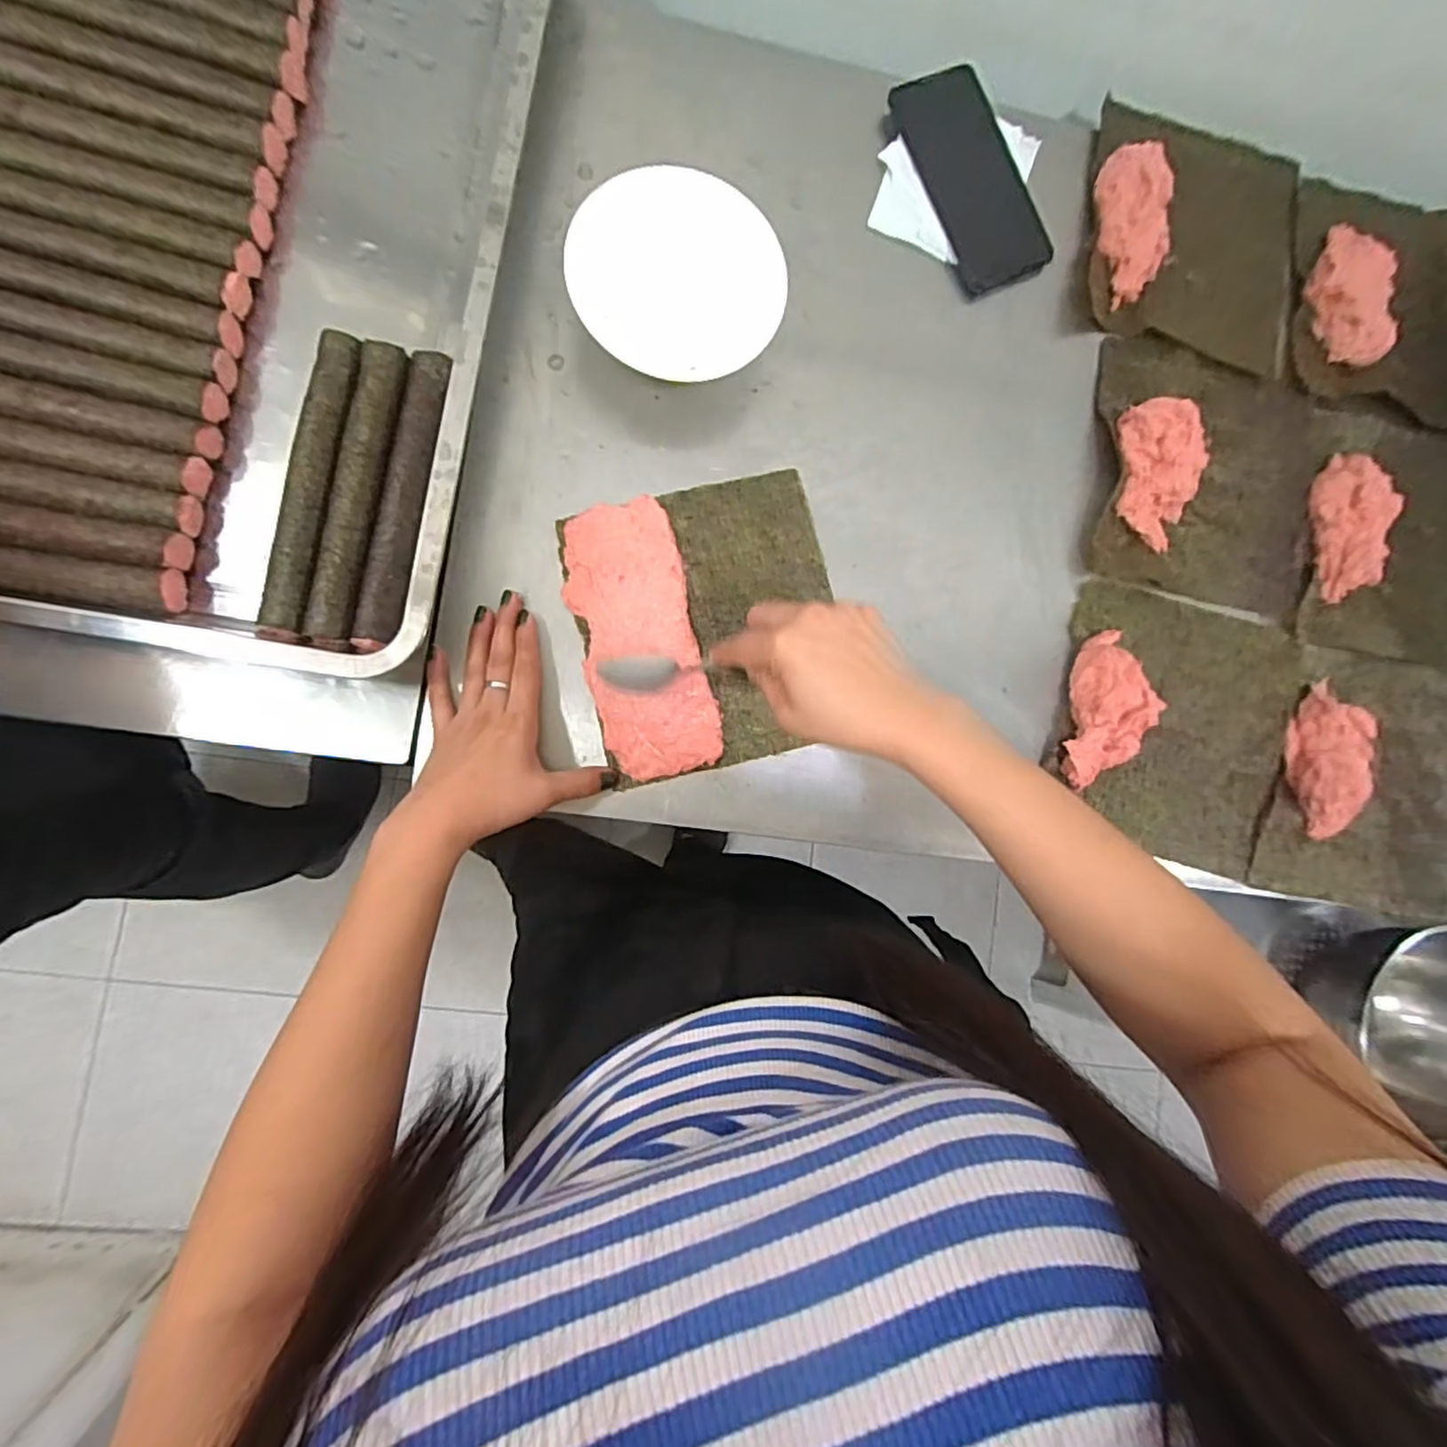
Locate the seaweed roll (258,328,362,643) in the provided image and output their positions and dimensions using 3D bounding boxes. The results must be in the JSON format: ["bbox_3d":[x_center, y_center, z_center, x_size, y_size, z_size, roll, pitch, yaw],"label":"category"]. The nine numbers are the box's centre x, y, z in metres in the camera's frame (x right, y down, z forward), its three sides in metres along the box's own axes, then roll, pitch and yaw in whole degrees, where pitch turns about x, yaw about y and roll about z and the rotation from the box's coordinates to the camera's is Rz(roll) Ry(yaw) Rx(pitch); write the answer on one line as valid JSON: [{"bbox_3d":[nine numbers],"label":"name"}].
[{"bbox_3d":[-0.269,-0.155,0.432,0.028,0.028,0.204,9,85,-6],"label":"seaweed roll"}]

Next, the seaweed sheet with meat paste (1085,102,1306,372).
[{"bbox_3d":[0.394,-0.408,0.533,0.190,0.033,0.197,15,85,-6],"label":"seaweed sheet with meat paste"}]

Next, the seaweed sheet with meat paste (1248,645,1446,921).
[{"bbox_3d":[0.534,0.047,0.524,0.194,0.033,0.201,10,85,-6],"label":"seaweed sheet with meat paste"}]

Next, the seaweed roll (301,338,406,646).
[{"bbox_3d":[-0.239,-0.149,0.432,0.029,0.032,0.200,10,85,-6],"label":"seaweed roll"}]

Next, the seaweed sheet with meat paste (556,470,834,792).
[{"bbox_3d":[-0.009,-0.071,0.463,0.181,0.013,0.197,-14,88,-8],"label":"seaweed sheet with meat paste"}]

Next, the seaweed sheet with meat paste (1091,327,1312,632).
[{"bbox_3d":[0.391,-0.204,0.519,0.189,0.031,0.203,12,85,-6],"label":"seaweed sheet with meat paste"}]

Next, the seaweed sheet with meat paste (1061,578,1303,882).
[{"bbox_3d":[0.355,0.002,0.502,0.187,0.035,0.199,13,85,-6],"label":"seaweed sheet with meat paste"}]

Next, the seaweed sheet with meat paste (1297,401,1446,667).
[{"bbox_3d":[0.561,-0.161,0.539,0.152,0.033,0.213,8,85,-6],"label":"seaweed sheet with meat paste"}]

